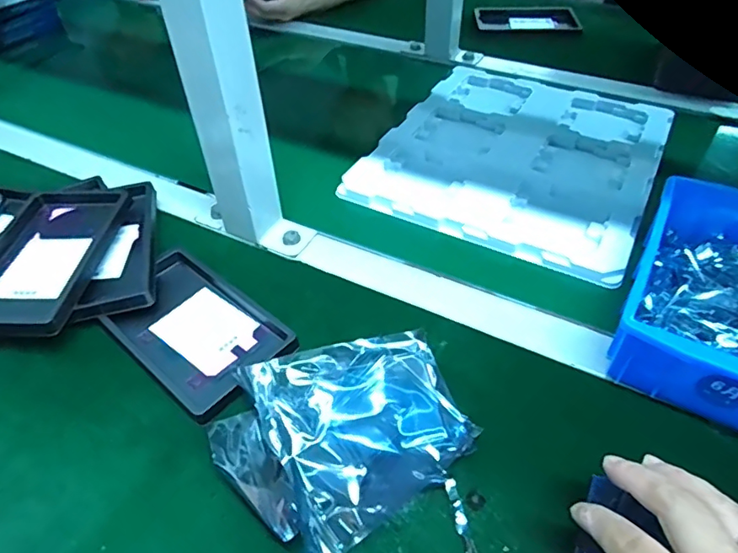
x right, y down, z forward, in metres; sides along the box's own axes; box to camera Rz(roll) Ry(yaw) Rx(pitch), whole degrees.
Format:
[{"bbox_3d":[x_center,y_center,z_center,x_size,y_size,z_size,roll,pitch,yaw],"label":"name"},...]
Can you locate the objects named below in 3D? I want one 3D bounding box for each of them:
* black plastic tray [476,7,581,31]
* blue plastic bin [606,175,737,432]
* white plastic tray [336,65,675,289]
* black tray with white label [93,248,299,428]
[{"bbox_3d":[0.255,-0.422,0.848,0.160,0.015,0.085,1,46,2],"label":"black plastic tray"},{"bbox_3d":[0.264,0.014,0.381,0.127,0.065,0.196,23,50,21],"label":"blue plastic bin"},{"bbox_3d":[0.167,-0.143,0.576,0.275,0.015,0.327,22,50,21],"label":"white plastic tray"},{"bbox_3d":[-0.135,0.037,0.404,0.155,0.014,0.093,33,54,28],"label":"black tray with white label"}]

